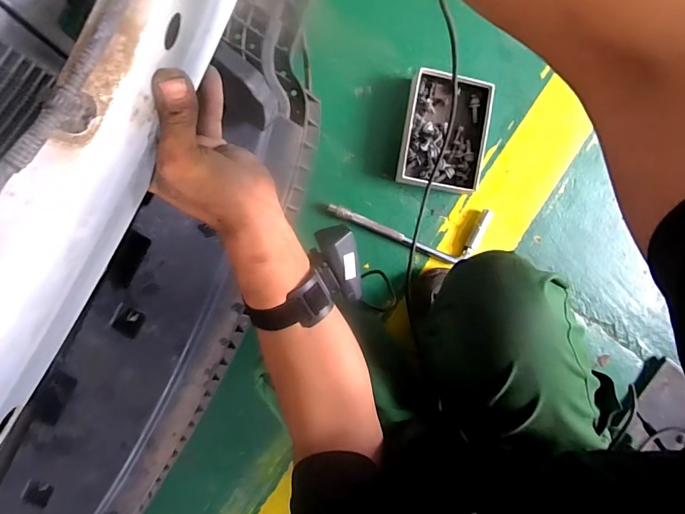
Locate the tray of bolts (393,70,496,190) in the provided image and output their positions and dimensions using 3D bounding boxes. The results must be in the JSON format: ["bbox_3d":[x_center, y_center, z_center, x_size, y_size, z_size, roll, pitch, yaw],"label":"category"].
[{"bbox_3d":[0.182,-0.224,0.747,0.147,0.045,0.198,7,92,-9],"label":"tray of bolts"}]

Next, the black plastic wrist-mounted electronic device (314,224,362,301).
[{"bbox_3d":[0.002,0.006,0.377,0.029,0.028,0.073,-22,109,-7],"label":"black plastic wrist-mounted electronic device"}]

